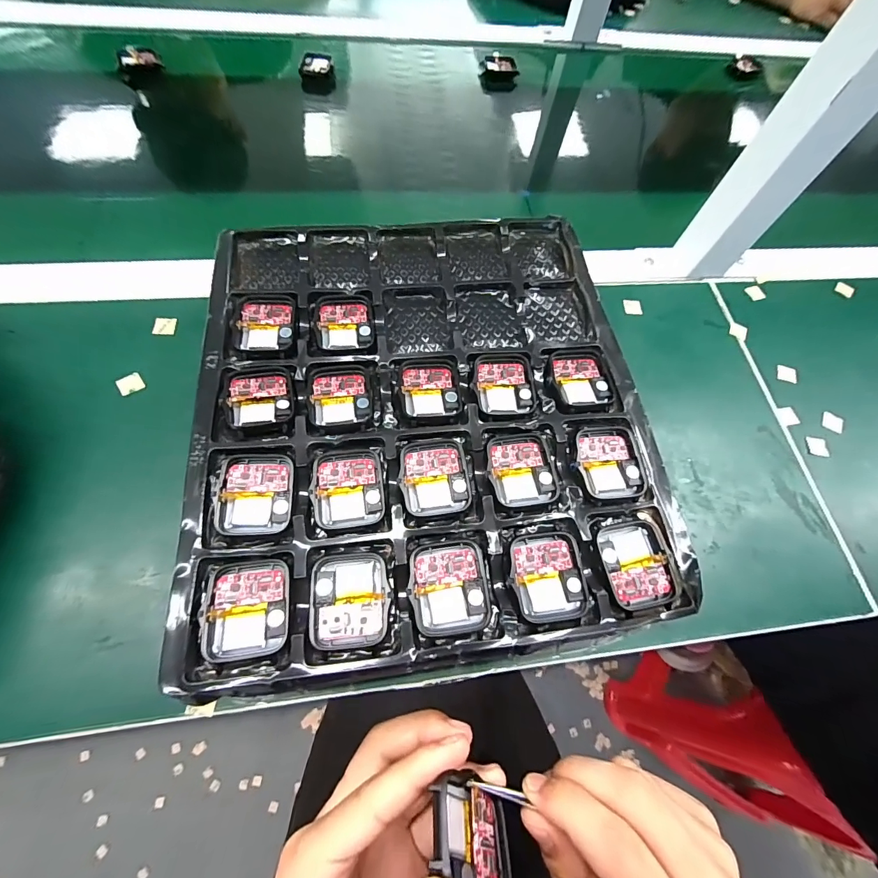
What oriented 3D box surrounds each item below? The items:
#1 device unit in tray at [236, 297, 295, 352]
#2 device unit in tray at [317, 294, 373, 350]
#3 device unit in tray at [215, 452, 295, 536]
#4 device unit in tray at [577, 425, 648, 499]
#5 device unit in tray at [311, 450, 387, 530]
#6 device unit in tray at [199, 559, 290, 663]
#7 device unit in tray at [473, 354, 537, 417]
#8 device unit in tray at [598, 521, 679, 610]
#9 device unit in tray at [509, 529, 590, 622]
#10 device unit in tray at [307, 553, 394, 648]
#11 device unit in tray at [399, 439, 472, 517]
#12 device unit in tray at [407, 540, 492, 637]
[{"bbox_3d":[-0.111,-0.075,0.253,0.036,0.005,0.039,-3,66,-5],"label":"device unit in tray"},{"bbox_3d":[-0.062,-0.077,0.258,0.036,0.006,0.042,-6,66,-6],"label":"device unit in tray"},{"bbox_3d":[-0.095,0.027,0.205,0.036,0.006,0.043,-2,65,-4],"label":"device unit in tray"},{"bbox_3d":[0.099,0.013,0.227,0.036,0.004,0.042,-4,66,-5],"label":"device unit in tray"},{"bbox_3d":[-0.049,0.026,0.214,0.036,0.008,0.042,-8,66,-7],"label":"device unit in tray"},{"bbox_3d":[-0.090,0.078,0.183,0.035,0.006,0.043,-7,66,-6],"label":"device unit in tray"},{"bbox_3d":[0.041,-0.035,0.248,0.037,0.006,0.041,-2,65,-4],"label":"device unit in tray"},{"bbox_3d":[0.104,0.066,0.208,0.034,0.005,0.042,-9,66,-7],"label":"device unit in tray"},{"bbox_3d":[0.056,0.071,0.202,0.036,0.008,0.042,-5,66,-5],"label":"device unit in tray"},{"bbox_3d":[-0.043,0.078,0.192,0.037,0.006,0.043,-3,66,-4],"label":"device unit in tray"},{"bbox_3d":[-0.002,0.021,0.220,0.037,0.006,0.042,-7,66,-6],"label":"device unit in tray"},{"bbox_3d":[0.005,0.073,0.195,0.037,0.007,0.042,-6,66,-6],"label":"device unit in tray"}]

